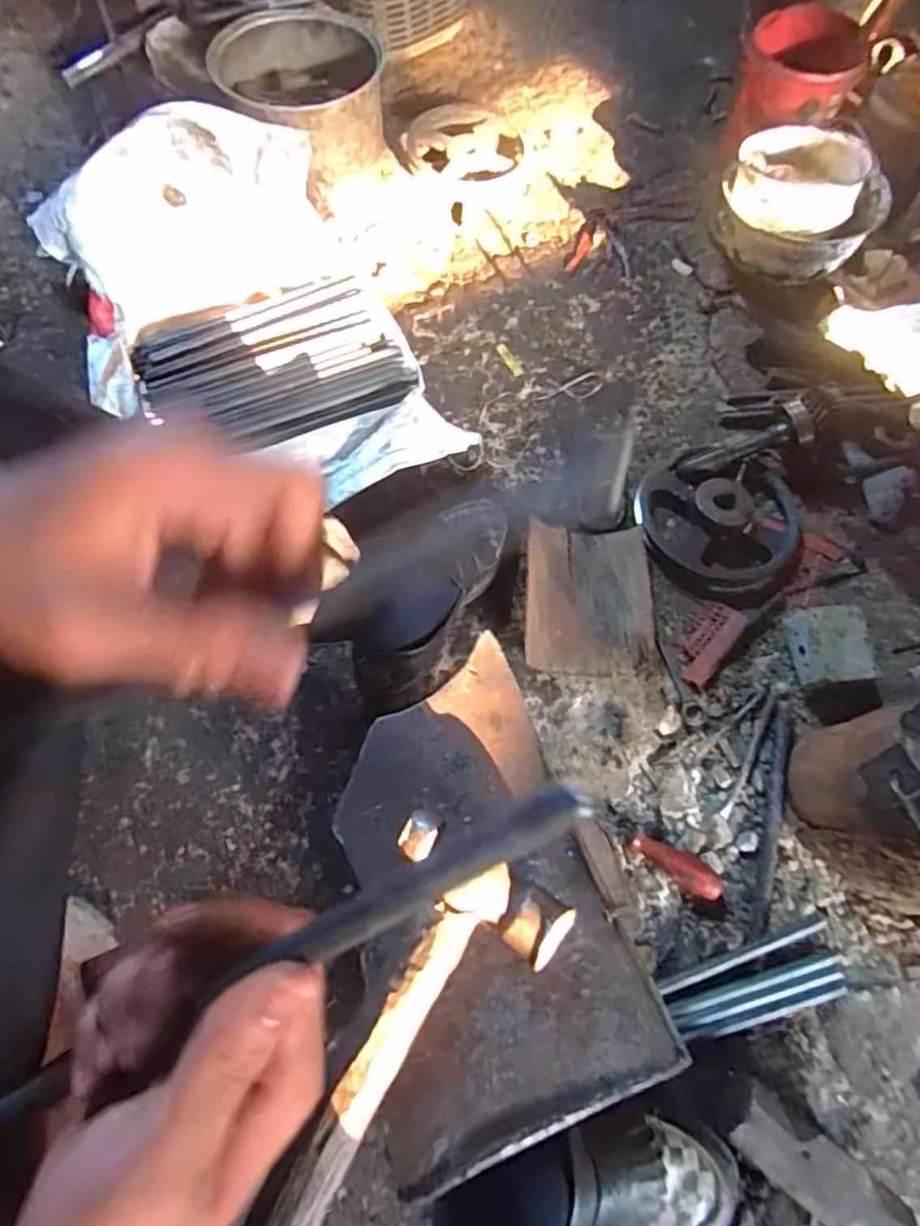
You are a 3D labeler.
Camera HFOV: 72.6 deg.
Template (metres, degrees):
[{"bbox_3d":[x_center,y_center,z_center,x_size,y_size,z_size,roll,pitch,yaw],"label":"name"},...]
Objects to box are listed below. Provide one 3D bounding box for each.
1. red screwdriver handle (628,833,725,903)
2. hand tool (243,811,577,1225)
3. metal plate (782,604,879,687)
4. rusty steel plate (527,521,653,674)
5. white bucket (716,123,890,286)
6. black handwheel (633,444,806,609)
[{"bbox_3d":[0.214,0.252,0.628,0.092,0.029,0.030,29,72,11],"label":"red screwdriver handle"},{"bbox_3d":[-0.049,0.255,0.339,0.112,0.034,0.264,31,69,11],"label":"hand tool"},{"bbox_3d":[0.411,0.040,0.705,0.077,0.047,0.084,0,69,0],"label":"metal plate"},{"bbox_3d":[0.148,-0.025,0.721,0.142,0.046,0.192,0,69,0],"label":"rusty steel plate"},{"bbox_3d":[0.481,-0.579,0.901,0.207,0.126,0.207,0,69,0],"label":"white bucket"},{"bbox_3d":[0.319,-0.112,0.759,0.199,0.055,0.195,0,69,0],"label":"black handwheel"}]

